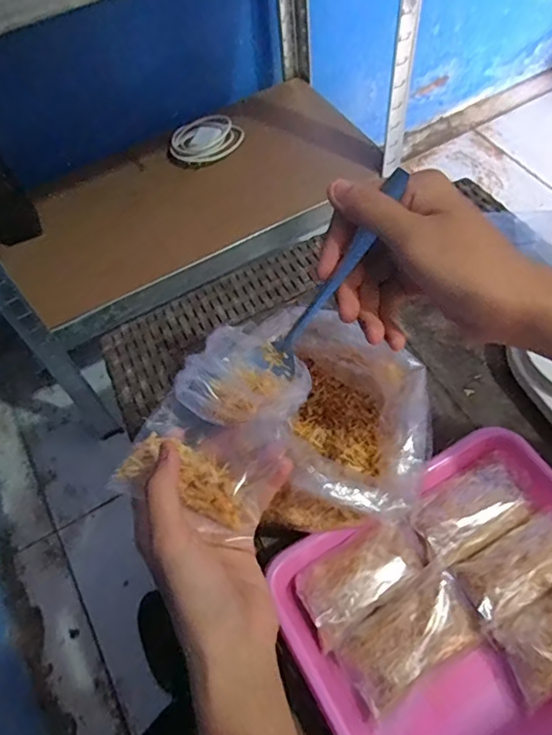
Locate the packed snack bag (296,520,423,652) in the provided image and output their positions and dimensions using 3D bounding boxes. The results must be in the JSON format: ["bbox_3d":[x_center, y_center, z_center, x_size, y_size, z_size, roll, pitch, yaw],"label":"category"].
[{"bbox_3d":[0.059,0.142,0.379,0.094,0.014,0.047,-34,63,-14],"label":"packed snack bag"}]

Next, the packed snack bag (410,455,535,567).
[{"bbox_3d":[0.146,0.103,0.399,0.088,0.014,0.049,-29,62,-12],"label":"packed snack bag"}]

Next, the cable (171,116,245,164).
[{"bbox_3d":[-0.113,-0.356,0.875,0.092,0.040,0.109,31,67,20],"label":"cable"}]

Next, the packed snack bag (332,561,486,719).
[{"bbox_3d":[0.087,0.179,0.364,0.093,0.026,0.049,-31,62,-13],"label":"packed snack bag"}]

